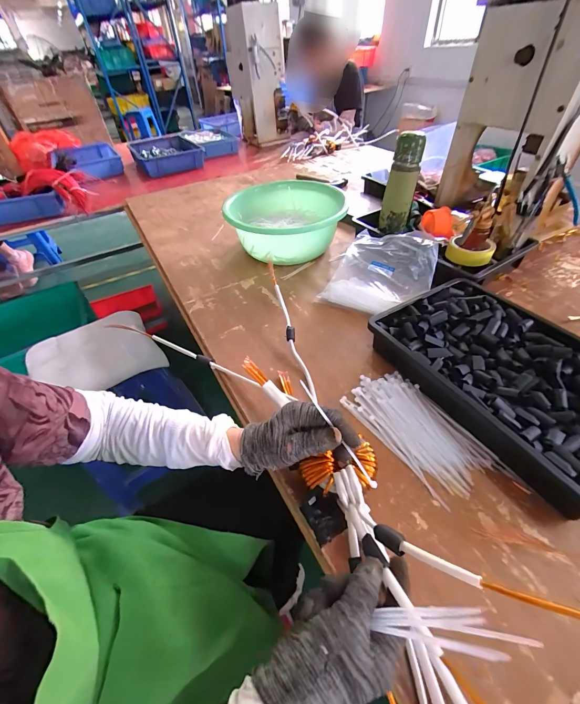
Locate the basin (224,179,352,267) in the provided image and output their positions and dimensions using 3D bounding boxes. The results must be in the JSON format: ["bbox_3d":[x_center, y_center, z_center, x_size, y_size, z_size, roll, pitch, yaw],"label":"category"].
[{"bbox_3d":[-0.012,-0.339,0.798,0.297,0.119,0.307,1,46,5],"label":"basin"}]

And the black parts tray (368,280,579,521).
[{"bbox_3d":[0.326,0.030,0.459,0.243,0.067,0.362,-27,50,-20],"label":"black parts tray"}]

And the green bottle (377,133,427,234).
[{"bbox_3d":[0.253,-0.379,0.686,0.069,0.184,0.053,9,47,12],"label":"green bottle"}]

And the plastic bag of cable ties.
[{"bbox_3d":[0.203,-0.180,0.658,0.198,0.088,0.217,20,51,22],"label":"plastic bag of cable ties"}]

